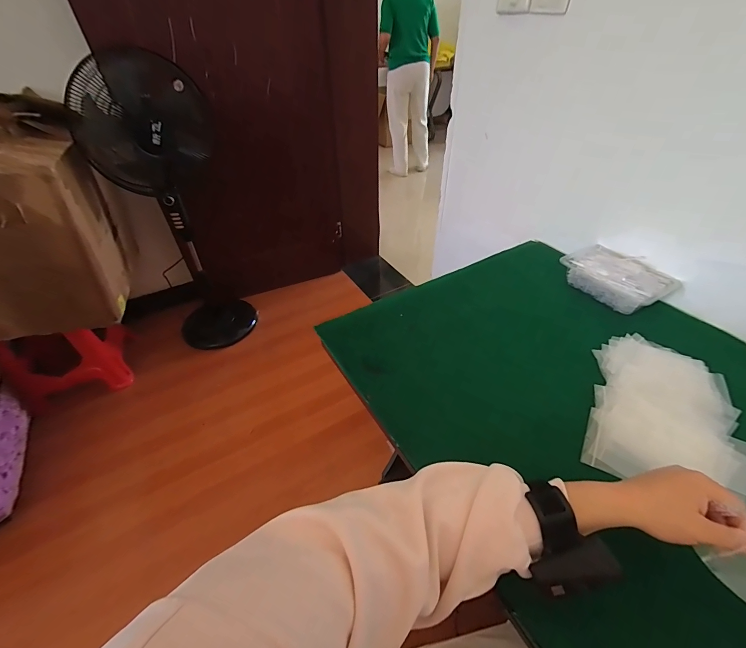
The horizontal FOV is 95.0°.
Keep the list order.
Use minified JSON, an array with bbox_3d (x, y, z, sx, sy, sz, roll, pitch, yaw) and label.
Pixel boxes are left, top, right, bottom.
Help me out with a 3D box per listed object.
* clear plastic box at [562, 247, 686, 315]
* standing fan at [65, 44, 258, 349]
[{"bbox_3d":[0.485,-0.094,0.692,0.113,0.053,0.181,-22,46,-21],"label":"clear plastic box"},{"bbox_3d":[-0.748,-0.374,1.413,0.351,1.151,0.372,-7,43,-6],"label":"standing fan"}]

